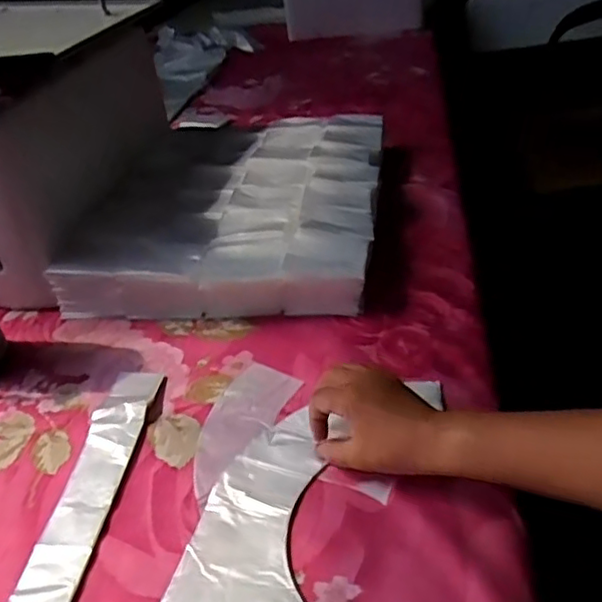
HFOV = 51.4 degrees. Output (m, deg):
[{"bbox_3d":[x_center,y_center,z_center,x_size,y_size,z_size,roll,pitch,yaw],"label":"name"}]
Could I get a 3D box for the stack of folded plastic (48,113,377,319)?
[{"bbox_3d":[-0.076,-0.142,0.842,0.353,0.086,0.420,2,38,10],"label":"stack of folded plastic"}]

